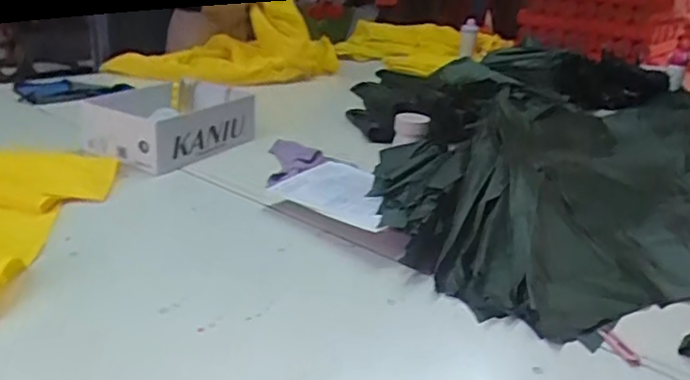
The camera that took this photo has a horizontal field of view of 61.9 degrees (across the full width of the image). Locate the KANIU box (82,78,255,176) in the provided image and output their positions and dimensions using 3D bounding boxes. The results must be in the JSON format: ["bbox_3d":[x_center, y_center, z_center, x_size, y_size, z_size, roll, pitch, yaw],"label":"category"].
[{"bbox_3d":[-0.410,-0.164,1.371,0.282,0.122,0.354,17,25,25],"label":"KANIU box"}]

